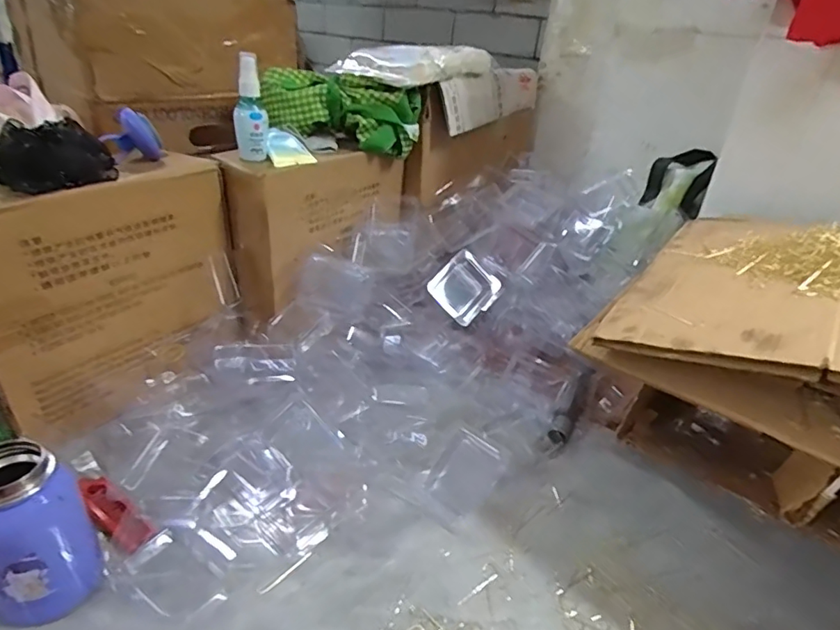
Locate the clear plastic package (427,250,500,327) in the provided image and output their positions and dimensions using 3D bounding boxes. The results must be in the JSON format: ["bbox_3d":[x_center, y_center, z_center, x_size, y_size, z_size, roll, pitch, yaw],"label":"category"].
[{"bbox_3d":[0.061,-0.037,0.712,0.088,0.082,0.021,-44,11,-19],"label":"clear plastic package"}]

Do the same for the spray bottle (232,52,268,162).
[{"bbox_3d":[-0.205,-0.246,0.628,0.039,0.115,0.035,-3,30,-15],"label":"spray bottle"}]

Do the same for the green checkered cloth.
[{"bbox_3d":[-0.105,-0.285,0.735,0.208,0.088,0.077,6,29,2],"label":"green checkered cloth"}]

